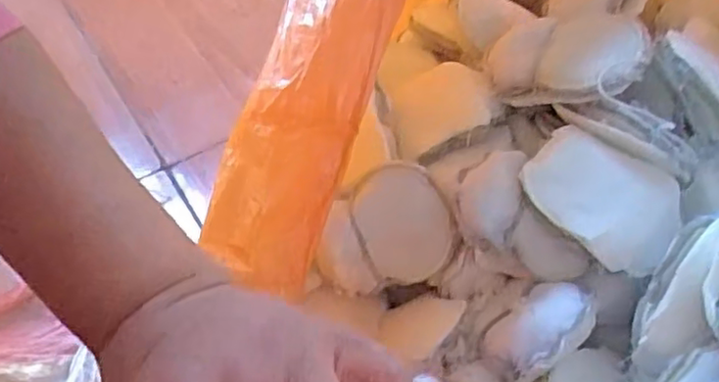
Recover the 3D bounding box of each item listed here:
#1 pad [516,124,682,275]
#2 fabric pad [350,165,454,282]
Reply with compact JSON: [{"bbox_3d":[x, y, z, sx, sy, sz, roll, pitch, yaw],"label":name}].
[{"bbox_3d":[0.255,0.007,0.692,0.158,0.019,0.111,39,83,11],"label":"pad"},{"bbox_3d":[0.052,0.038,0.764,0.110,0.134,0.022,-24,3,21],"label":"fabric pad"}]

